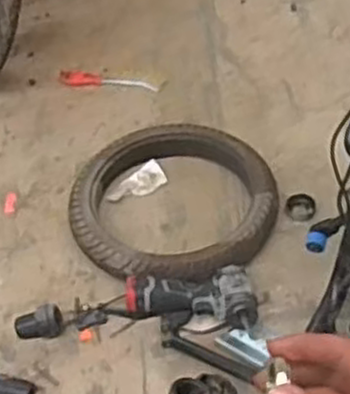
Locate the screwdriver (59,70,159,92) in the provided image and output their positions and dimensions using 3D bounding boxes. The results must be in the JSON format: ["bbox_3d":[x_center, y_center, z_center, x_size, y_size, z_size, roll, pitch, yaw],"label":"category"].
[{"bbox_3d":[-0.145,-0.259,1.649,0.219,0.025,0.037,6,48,11],"label":"screwdriver"}]

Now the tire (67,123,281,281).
[{"bbox_3d":[-0.004,0.011,1.340,0.355,0.064,0.350,-3,47,3],"label":"tire"}]

